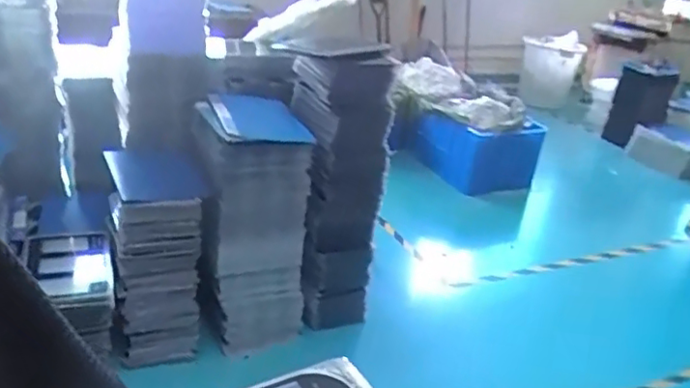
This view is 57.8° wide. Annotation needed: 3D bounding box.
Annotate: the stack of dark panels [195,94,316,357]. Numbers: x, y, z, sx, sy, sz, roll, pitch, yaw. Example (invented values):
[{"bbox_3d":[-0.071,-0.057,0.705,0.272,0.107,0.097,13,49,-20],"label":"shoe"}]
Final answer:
[{"bbox_3d":[-0.287,0.095,1.908,0.309,0.713,0.317,-1,28,-14],"label":"stack of dark panels"}]

